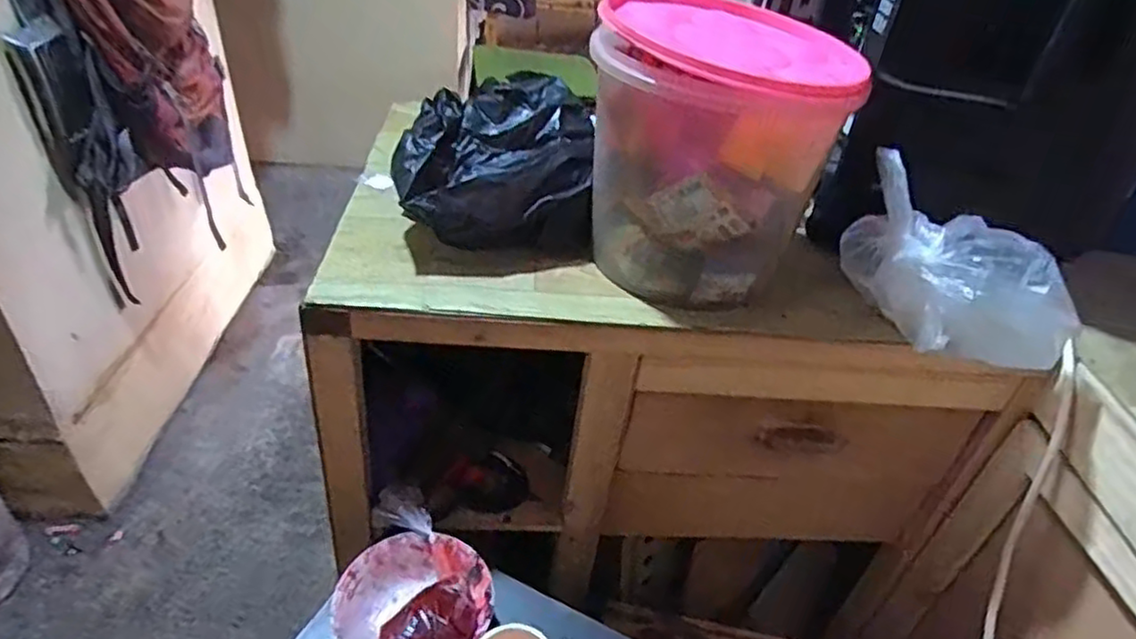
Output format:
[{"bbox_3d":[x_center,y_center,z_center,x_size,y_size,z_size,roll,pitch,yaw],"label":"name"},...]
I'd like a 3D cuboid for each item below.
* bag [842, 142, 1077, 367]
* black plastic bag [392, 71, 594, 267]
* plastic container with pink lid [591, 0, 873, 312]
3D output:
[{"bbox_3d":[0.372,-0.031,0.673,0.222,0.144,0.107,25,43,23],"label":"bag"},{"bbox_3d":[-0.080,-0.173,0.775,0.209,0.130,0.192,-1,39,-8],"label":"black plastic bag"},{"bbox_3d":[0.142,-0.171,0.709,0.228,0.237,0.211,21,41,18],"label":"plastic container with pink lid"}]

